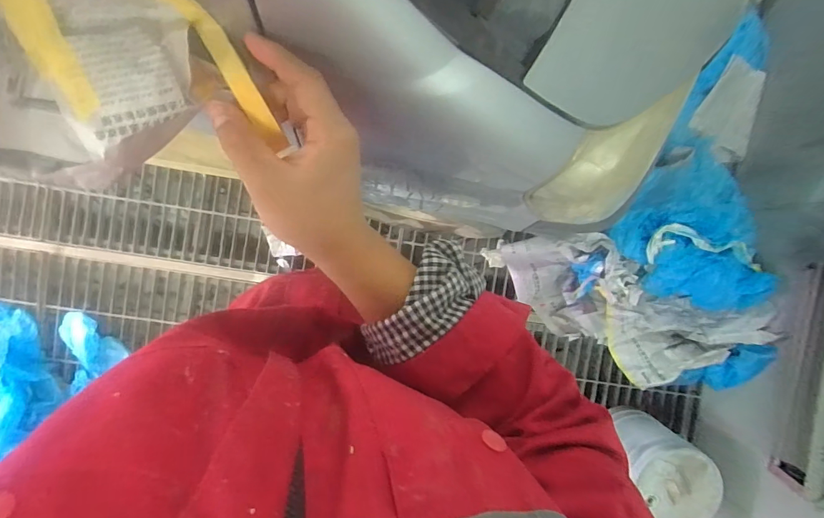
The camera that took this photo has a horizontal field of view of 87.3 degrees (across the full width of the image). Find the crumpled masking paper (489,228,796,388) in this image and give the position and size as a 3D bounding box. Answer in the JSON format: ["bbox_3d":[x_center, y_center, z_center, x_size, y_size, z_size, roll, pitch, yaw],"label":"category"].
[{"bbox_3d":[0.635,0.151,1.375,0.775,0.309,0.352,26,92,-4],"label":"crumpled masking paper"}]

